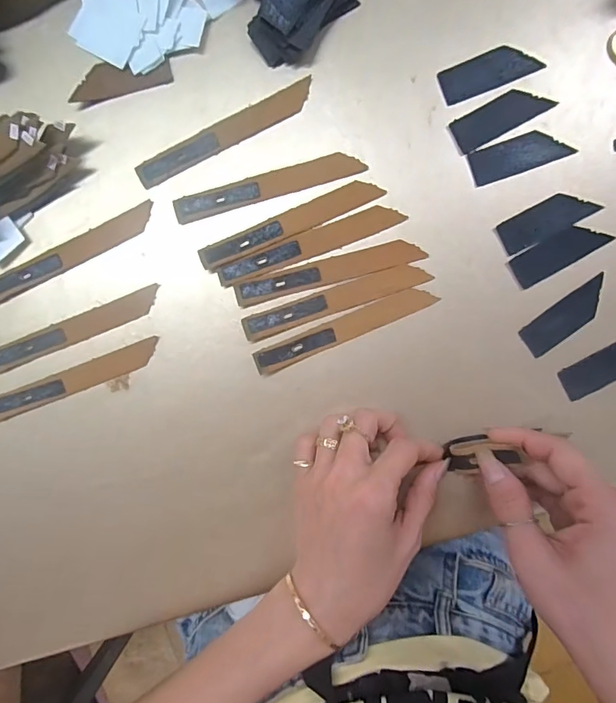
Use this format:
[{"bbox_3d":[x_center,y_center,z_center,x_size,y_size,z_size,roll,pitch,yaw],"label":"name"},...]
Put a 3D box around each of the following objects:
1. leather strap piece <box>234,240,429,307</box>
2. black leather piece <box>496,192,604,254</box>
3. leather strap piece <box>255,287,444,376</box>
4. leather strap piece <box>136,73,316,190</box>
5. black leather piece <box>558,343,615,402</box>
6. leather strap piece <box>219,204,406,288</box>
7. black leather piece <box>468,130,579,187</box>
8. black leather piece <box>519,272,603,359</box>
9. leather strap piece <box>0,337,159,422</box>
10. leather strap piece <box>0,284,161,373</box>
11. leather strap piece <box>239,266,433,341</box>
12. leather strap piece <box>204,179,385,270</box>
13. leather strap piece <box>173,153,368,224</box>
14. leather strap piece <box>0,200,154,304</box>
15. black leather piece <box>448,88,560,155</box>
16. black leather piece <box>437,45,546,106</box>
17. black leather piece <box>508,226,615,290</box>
[{"bbox_3d":[0.013,-0.053,0.290,0.124,0.004,0.017,-14,93,2],"label":"leather strap piece"},{"bbox_3d":[0.156,-0.086,0.287,0.062,0.004,0.022,-28,92,3],"label":"black leather piece"},{"bbox_3d":[0.025,-0.014,0.291,0.124,0.006,0.016,-22,93,3],"label":"leather strap piece"},{"bbox_3d":[-0.054,-0.142,0.287,0.123,0.004,0.019,-25,93,3],"label":"leather strap piece"},{"bbox_3d":[0.199,0.009,0.290,0.062,0.004,0.023,-30,92,3],"label":"black leather piece"},{"bbox_3d":[0.001,-0.070,0.290,0.123,0.004,0.017,-21,93,2],"label":"leather strap piece"},{"bbox_3d":[0.138,-0.128,0.286,0.063,0.004,0.023,-19,93,2],"label":"black leather piece"},{"bbox_3d":[0.171,-0.023,0.290,0.063,0.004,0.022,-36,92,3],"label":"black leather piece"},{"bbox_3d":[-0.159,0.020,0.297,0.123,0.005,0.016,-21,93,2],"label":"leather strap piece"},{"bbox_3d":[-0.157,-0.015,0.295,0.122,0.006,0.016,-22,93,3],"label":"leather strap piece"},{"bbox_3d":[0.018,-0.035,0.291,0.124,0.004,0.018,-19,93,2],"label":"leather strap piece"},{"bbox_3d":[-0.012,-0.084,0.289,0.123,0.004,0.016,-24,93,3],"label":"leather strap piece"},{"bbox_3d":[-0.026,-0.109,0.288,0.124,0.004,0.016,-16,93,2],"label":"leather strap piece"},{"bbox_3d":[-0.158,-0.065,0.293,0.123,0.005,0.015,-26,93,3],"label":"leather strap piece"},{"bbox_3d":[0.125,-0.153,0.285,0.063,0.004,0.023,-27,93,3],"label":"black leather piece"},{"bbox_3d":[0.117,-0.181,0.284,0.061,0.004,0.023,-21,93,3],"label":"black leather piece"},{"bbox_3d":[0.165,-0.065,0.289,0.063,0.004,0.022,-29,92,3],"label":"black leather piece"}]

